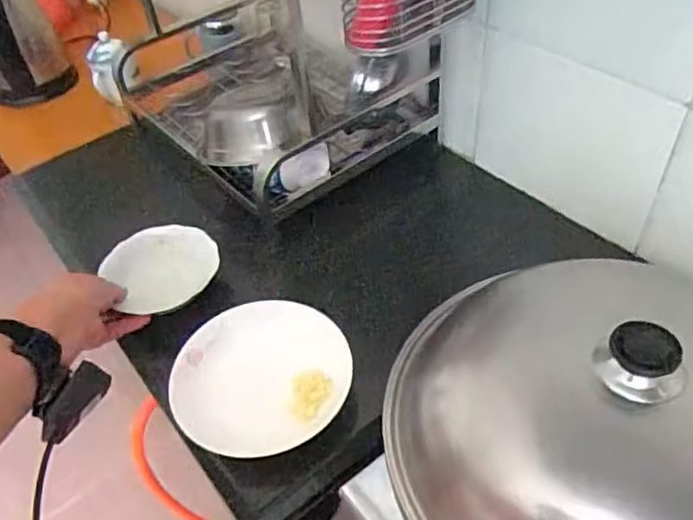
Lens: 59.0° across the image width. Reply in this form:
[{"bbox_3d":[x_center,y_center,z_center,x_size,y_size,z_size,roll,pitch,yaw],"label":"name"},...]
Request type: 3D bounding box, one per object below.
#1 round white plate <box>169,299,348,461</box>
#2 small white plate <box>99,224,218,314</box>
[{"bbox_3d":[-0.083,0.116,0.611,0.165,0.029,0.178,-3,46,3],"label":"round white plate"},{"bbox_3d":[-0.211,0.004,0.699,0.120,0.019,0.133,-22,48,-15],"label":"small white plate"}]

